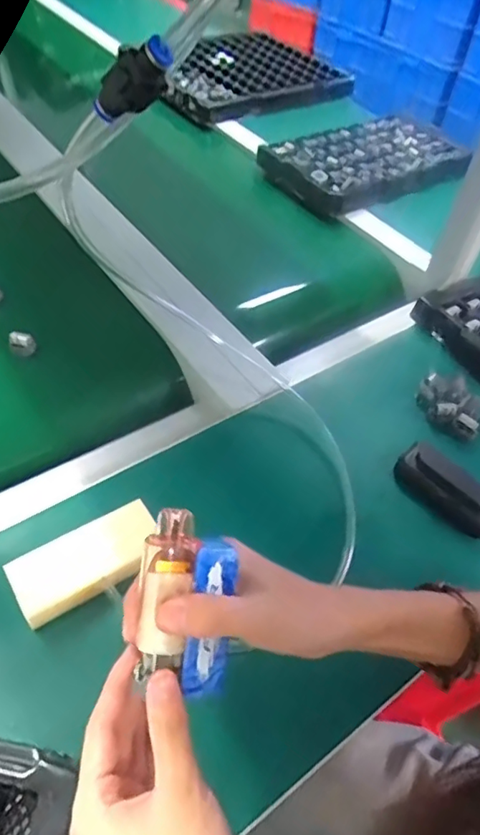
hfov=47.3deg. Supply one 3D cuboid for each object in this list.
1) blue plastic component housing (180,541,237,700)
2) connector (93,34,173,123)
[{"bbox_3d":[-0.015,0.106,0.290,0.022,0.015,0.083,8,91,1],"label":"blue plastic component housing"},{"bbox_3d":[-0.052,-0.164,0.268,0.024,0.050,0.012,44,45,-27],"label":"connector"}]

